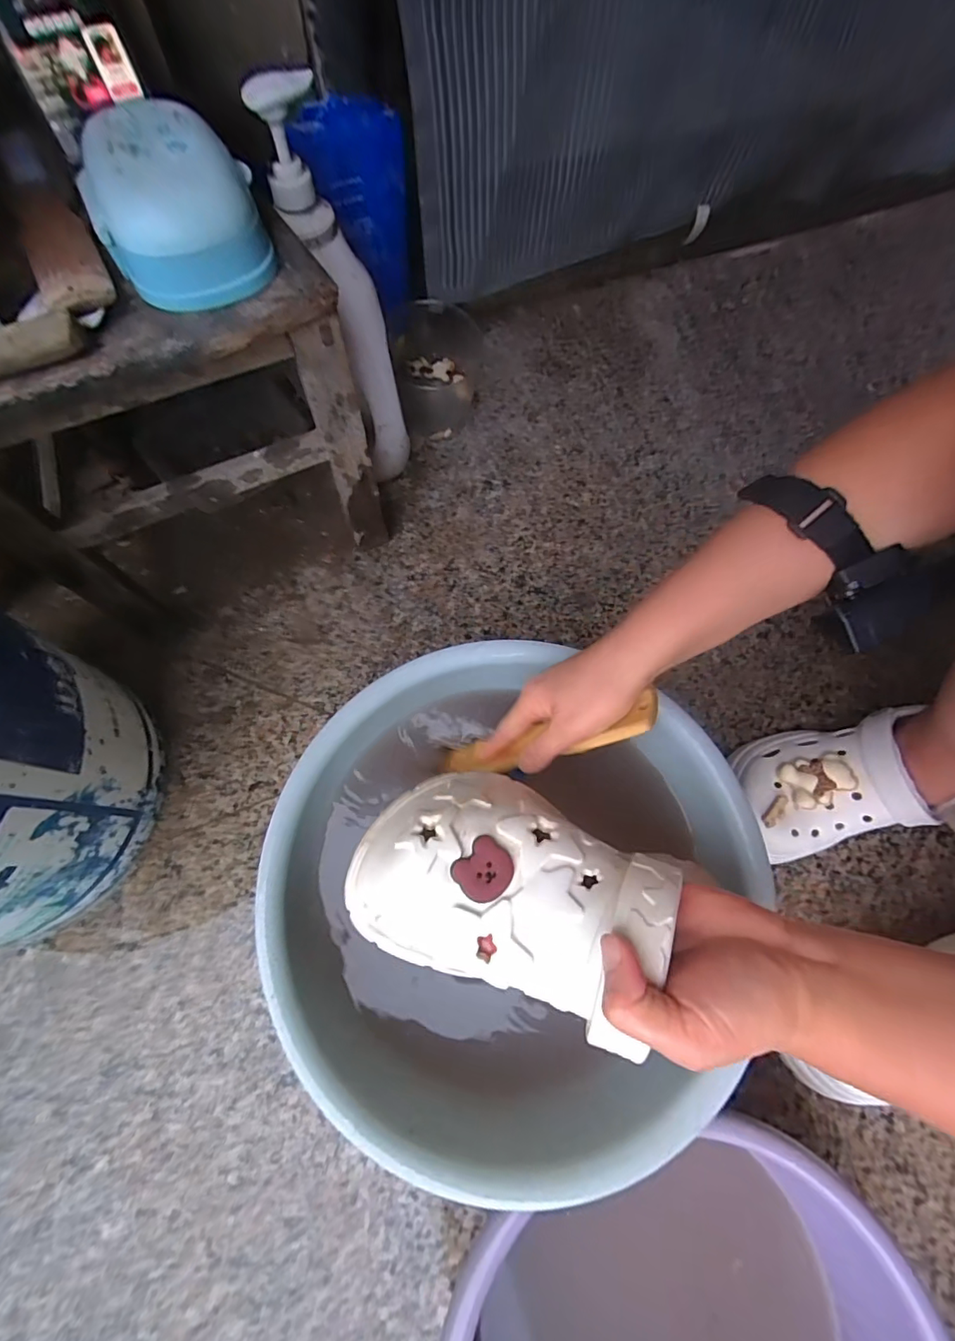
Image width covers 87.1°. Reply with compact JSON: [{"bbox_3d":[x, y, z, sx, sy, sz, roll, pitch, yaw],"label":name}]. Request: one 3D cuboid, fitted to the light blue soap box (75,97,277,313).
[{"bbox_3d":[-0.183,-0.287,0.308,0.098,0.052,0.109,-24,72,-10],"label":"light blue soap box"}]

